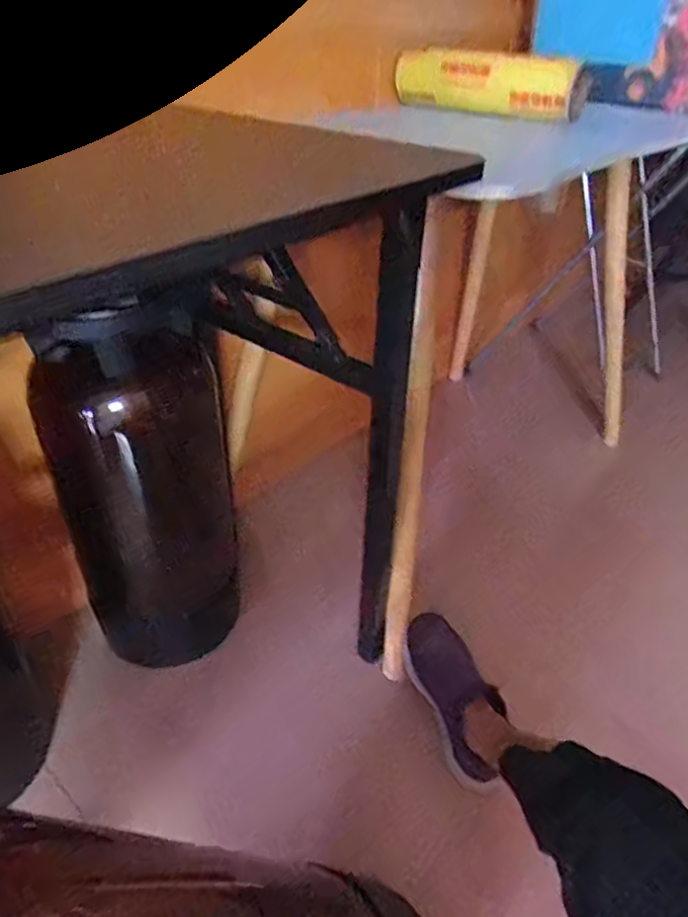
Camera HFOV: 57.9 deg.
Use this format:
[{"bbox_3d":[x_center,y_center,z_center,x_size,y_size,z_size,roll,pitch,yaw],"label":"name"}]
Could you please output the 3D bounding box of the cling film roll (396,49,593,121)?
[{"bbox_3d":[0.238,-0.621,1.022,0.314,0.080,0.065,26,44,27],"label":"cling film roll"}]

